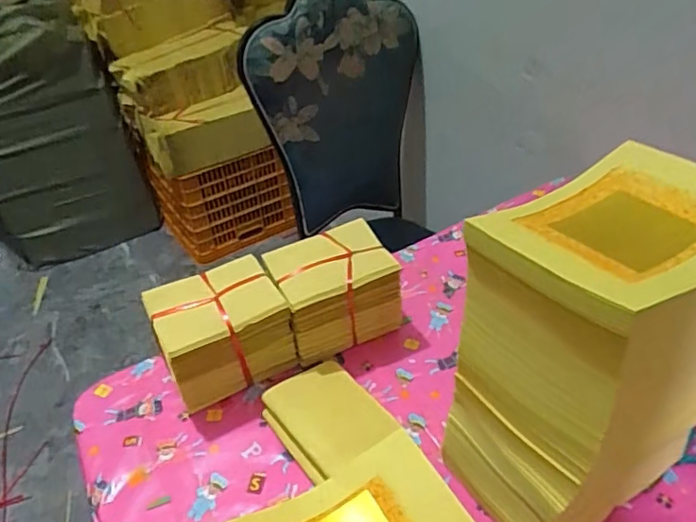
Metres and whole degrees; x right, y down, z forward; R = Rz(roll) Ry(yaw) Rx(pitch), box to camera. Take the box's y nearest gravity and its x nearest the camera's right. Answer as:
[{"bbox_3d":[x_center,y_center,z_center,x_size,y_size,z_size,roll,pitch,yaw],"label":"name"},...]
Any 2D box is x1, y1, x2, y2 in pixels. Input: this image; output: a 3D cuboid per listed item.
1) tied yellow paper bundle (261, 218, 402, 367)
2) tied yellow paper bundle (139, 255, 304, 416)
[{"bbox_3d":[-0.021,0.048,0.832,0.161,0.145,0.118,-20,42,-19],"label":"tied yellow paper bundle"},{"bbox_3d":[-0.169,0.100,0.785,0.160,0.145,0.119,-21,42,-19],"label":"tied yellow paper bundle"}]

